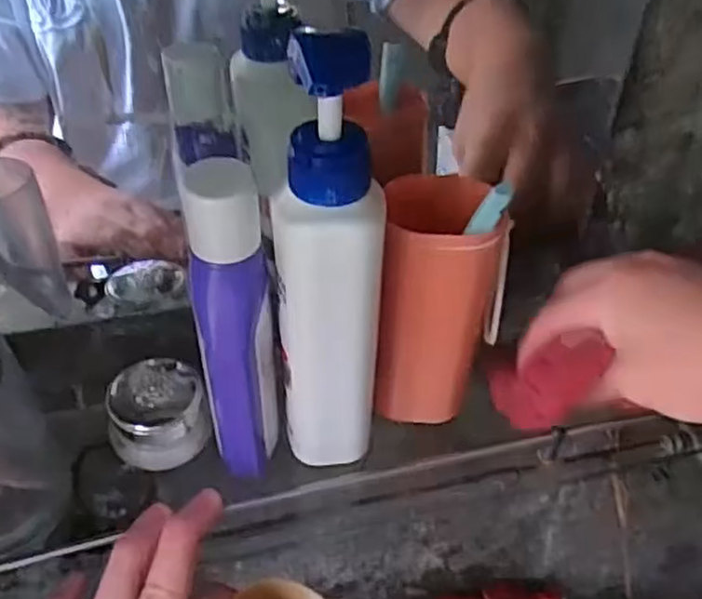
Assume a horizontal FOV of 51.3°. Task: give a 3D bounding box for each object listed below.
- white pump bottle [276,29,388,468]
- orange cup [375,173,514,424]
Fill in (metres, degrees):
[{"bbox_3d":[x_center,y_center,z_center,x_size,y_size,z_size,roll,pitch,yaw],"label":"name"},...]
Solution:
[{"bbox_3d":[-0.009,-0.005,0.342,0.047,0.247,0.036,2,43,2],"label":"white pump bottle"},{"bbox_3d":[0.049,0.005,0.410,0.063,0.152,0.053,2,43,2],"label":"orange cup"}]

